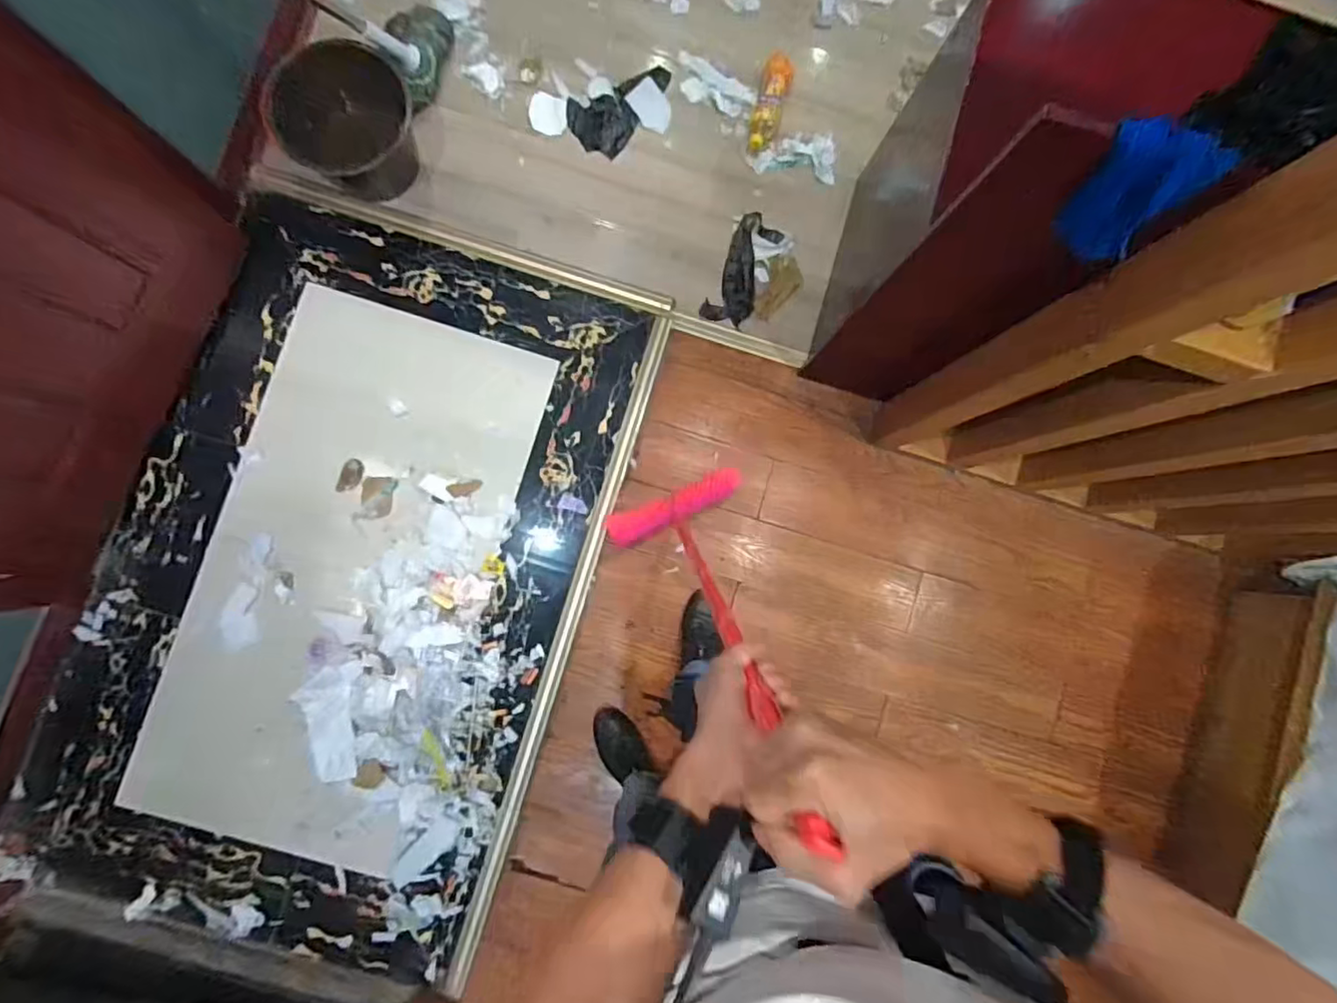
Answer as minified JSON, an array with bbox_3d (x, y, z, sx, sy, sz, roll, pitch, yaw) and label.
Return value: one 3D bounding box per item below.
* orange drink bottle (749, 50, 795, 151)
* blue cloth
[{"bbox_3d":[0.246,-0.956,1.410,0.071,0.071,0.257,16,86,-4],"label":"orange drink bottle"},{"bbox_3d":[0.457,-0.313,0.593,0.095,0.120,0.068,44,85,0],"label":"blue cloth"}]

